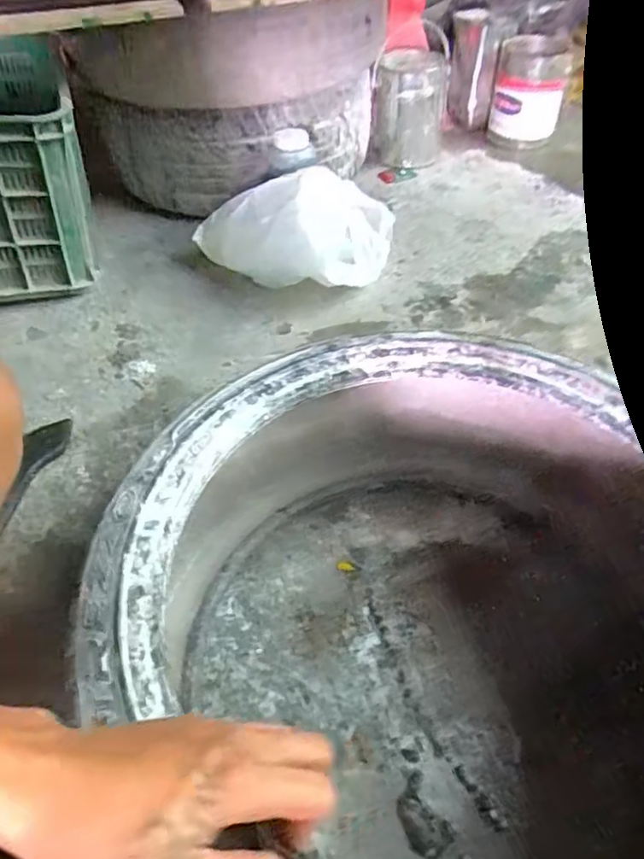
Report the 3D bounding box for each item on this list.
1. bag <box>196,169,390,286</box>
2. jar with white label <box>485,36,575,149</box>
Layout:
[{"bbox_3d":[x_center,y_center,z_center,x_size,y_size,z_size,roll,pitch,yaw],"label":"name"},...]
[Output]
[{"bbox_3d":[-0.054,-0.354,1.097,0.352,0.178,0.132,2,48,5],"label":"bag"},{"bbox_3d":[0.480,-0.780,1.438,0.159,0.195,0.133,10,50,12],"label":"jar with white label"}]

